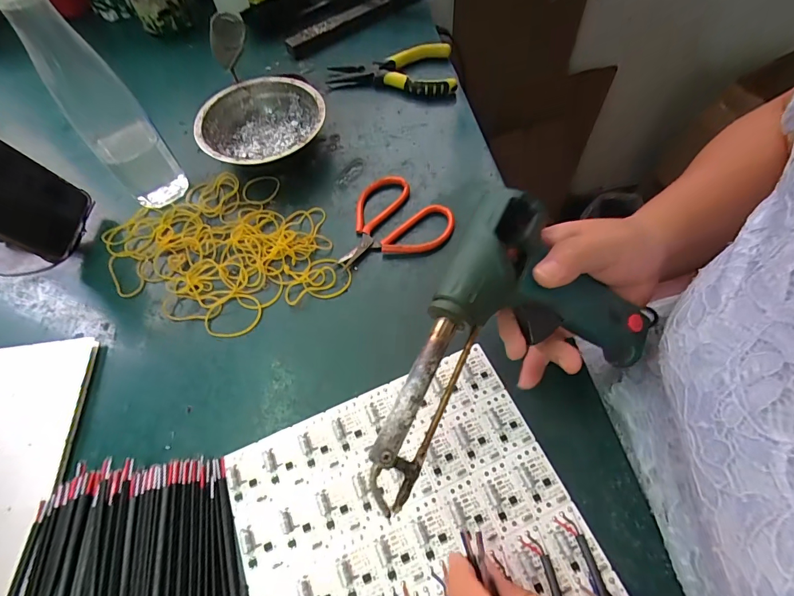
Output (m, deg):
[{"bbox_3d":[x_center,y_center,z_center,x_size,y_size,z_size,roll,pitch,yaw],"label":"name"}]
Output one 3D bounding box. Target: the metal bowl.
[{"bbox_3d":[-0.137,-0.173,0.407,0.123,0.045,0.123,0,61,1],"label":"metal bowl"}]

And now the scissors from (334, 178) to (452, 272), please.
[{"bbox_3d":[-0.006,-0.078,0.366,0.105,0.011,0.089,-13,62,-6],"label":"scissors"}]

